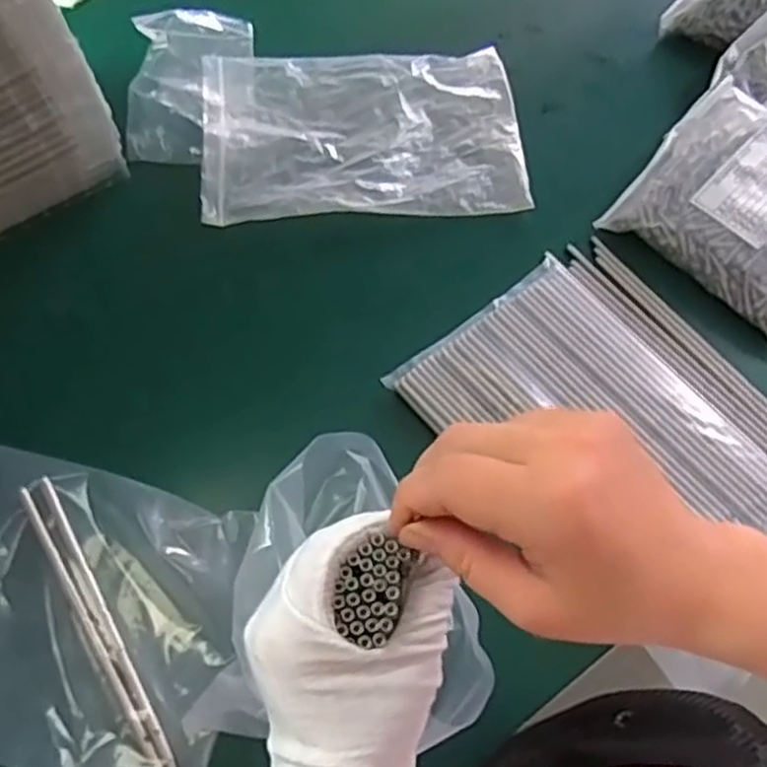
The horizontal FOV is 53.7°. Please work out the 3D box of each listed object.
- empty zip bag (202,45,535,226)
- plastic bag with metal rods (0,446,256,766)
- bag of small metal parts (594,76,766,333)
[{"bbox_3d":[-0.019,-0.240,0.715,0.293,0.026,0.183,-3,65,-4],"label":"empty zip bag"},{"bbox_3d":[-0.249,0.156,0.538,0.296,0.017,0.199,14,65,4],"label":"plastic bag with metal rods"},{"bbox_3d":[0.319,-0.153,0.655,0.185,0.052,0.171,40,69,15],"label":"bag of small metal parts"}]

